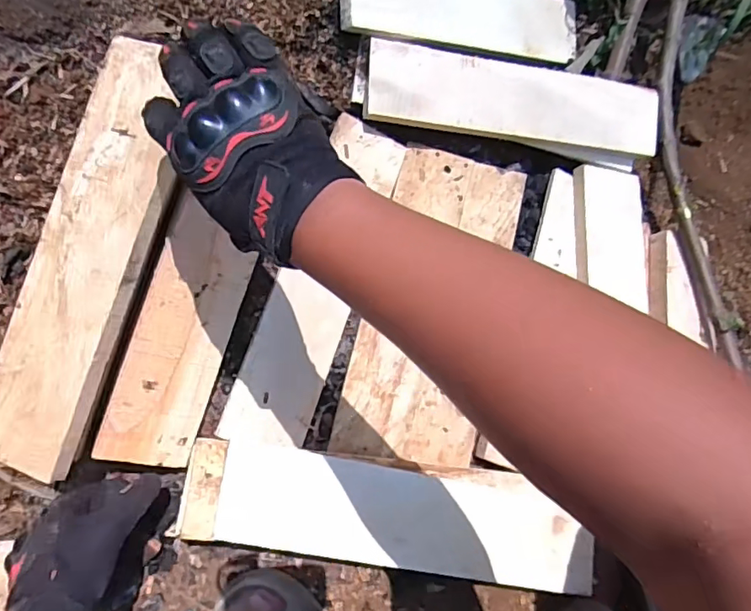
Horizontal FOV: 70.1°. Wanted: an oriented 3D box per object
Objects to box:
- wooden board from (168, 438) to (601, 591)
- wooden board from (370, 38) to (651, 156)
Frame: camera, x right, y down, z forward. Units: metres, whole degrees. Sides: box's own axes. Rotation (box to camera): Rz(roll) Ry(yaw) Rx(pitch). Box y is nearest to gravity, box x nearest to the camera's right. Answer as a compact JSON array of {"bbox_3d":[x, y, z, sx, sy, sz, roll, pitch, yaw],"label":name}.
[{"bbox_3d":[0.022,0.210,0.535,0.408,0.025,0.101,10,80,-9],"label":"wooden board"},{"bbox_3d":[0.184,-0.255,0.667,0.398,0.013,0.089,3,92,-16],"label":"wooden board"}]

